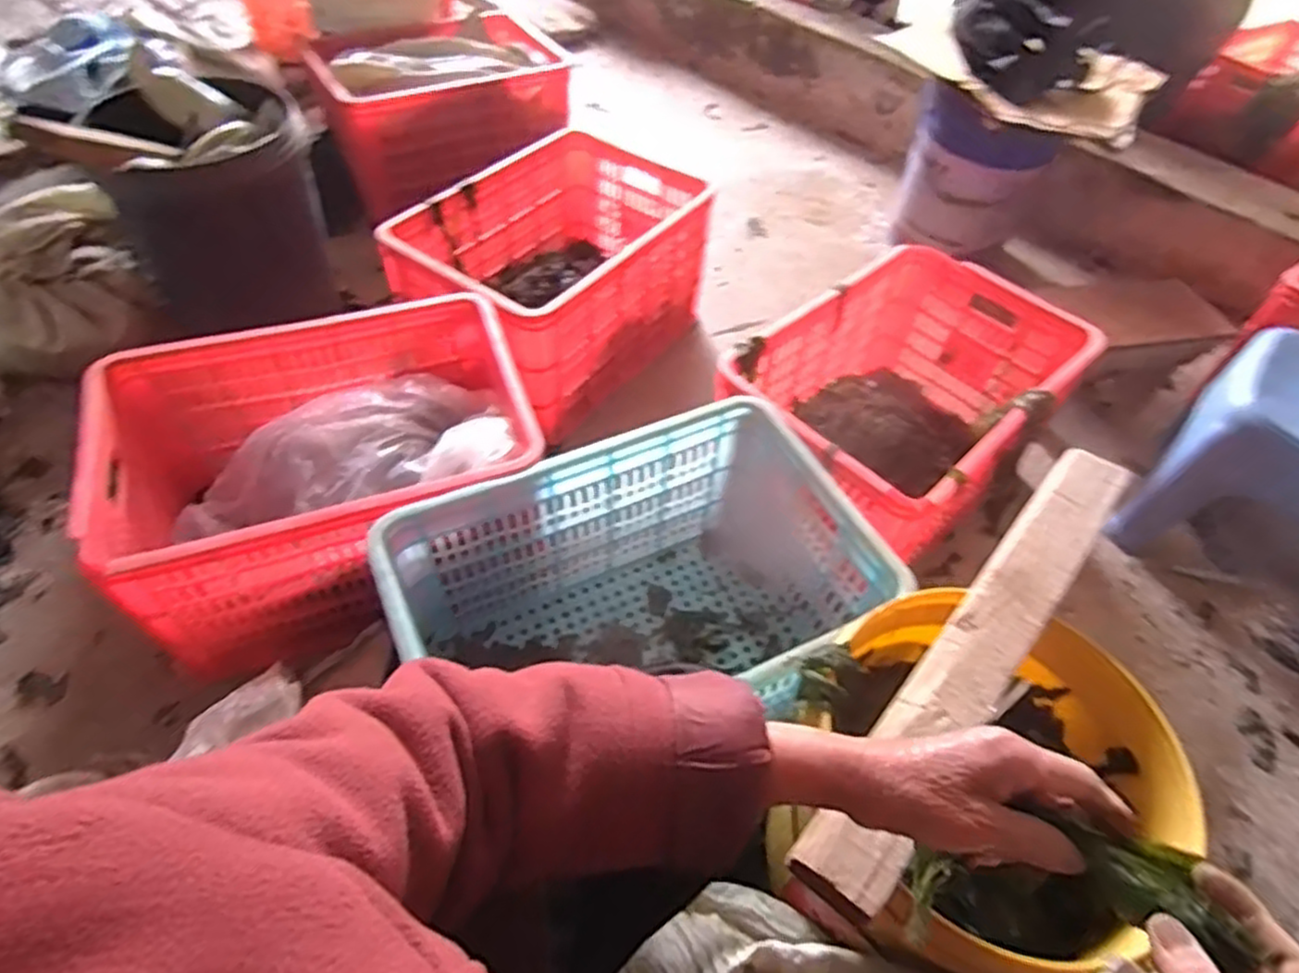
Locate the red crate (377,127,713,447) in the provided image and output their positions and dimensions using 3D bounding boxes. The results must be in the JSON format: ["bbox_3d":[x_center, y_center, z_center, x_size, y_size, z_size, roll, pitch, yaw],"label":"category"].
[{"bbox_3d":[-0.164,-0.410,1.373,0.386,0.279,0.601,30,55,18],"label":"red crate"}]

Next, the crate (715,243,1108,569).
[{"bbox_3d":[0.392,-0.115,1.180,0.548,0.282,0.361,-34,62,-28],"label":"crate"}]

